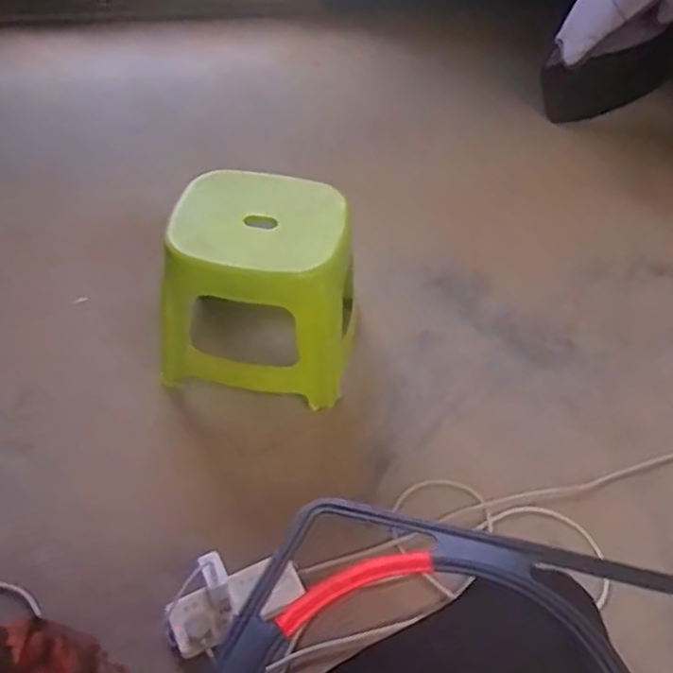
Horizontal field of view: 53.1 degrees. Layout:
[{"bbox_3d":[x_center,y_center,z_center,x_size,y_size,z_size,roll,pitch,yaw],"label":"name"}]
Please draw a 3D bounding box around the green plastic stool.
[{"bbox_3d":[-0.145,-0.101,1.317,0.350,0.298,0.317,7,47,2],"label":"green plastic stool"}]

